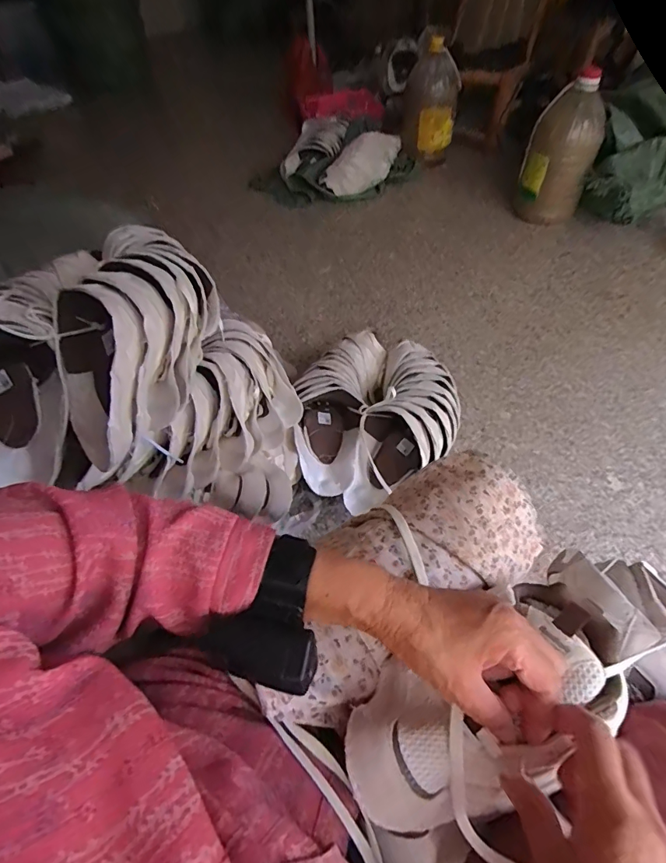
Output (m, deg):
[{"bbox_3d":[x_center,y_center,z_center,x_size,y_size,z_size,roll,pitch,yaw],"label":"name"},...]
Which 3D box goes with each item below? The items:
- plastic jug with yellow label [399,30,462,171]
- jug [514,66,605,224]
[{"bbox_3d":[0.338,-1.159,1.572,0.198,0.314,0.158,11,54,11],"label":"plastic jug with yellow label"},{"bbox_3d":[0.686,-0.838,1.343,0.197,0.344,0.154,19,56,17],"label":"jug"}]

